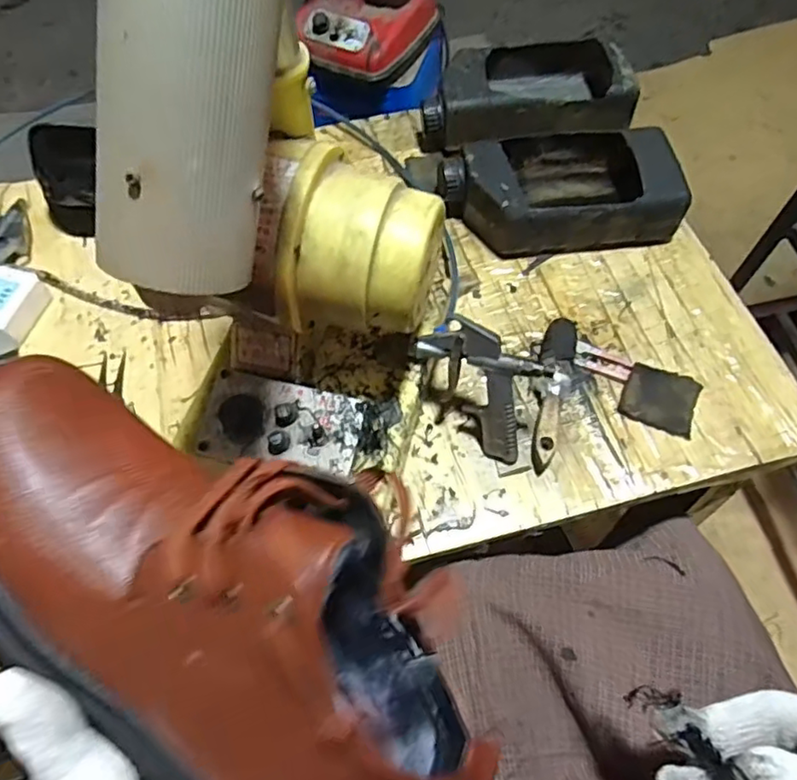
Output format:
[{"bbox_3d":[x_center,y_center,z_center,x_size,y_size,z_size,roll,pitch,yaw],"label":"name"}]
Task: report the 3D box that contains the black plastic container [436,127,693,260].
[{"bbox_3d":[0.157,-0.201,0.622,0.217,0.065,0.121,-7,62,-3],"label":"black plastic container"}]

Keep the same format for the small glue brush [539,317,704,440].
[{"bbox_3d":[0.195,-0.016,0.545,0.143,0.020,0.062,31,66,16],"label":"small glue brush"}]

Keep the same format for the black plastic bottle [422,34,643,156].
[{"bbox_3d":[0.132,-0.328,0.682,0.225,0.063,0.120,-9,62,-4],"label":"black plastic bottle"}]

